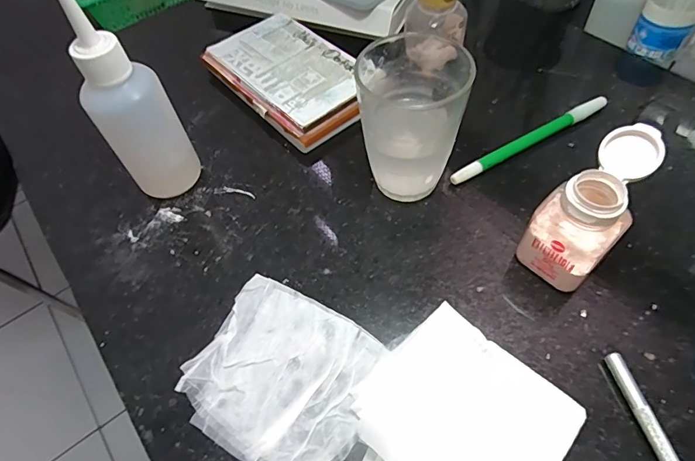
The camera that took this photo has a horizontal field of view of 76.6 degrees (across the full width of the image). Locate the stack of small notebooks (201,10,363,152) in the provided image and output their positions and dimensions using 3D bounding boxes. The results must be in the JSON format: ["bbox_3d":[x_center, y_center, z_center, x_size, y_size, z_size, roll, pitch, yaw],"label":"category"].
[{"bbox_3d":[-0.047,-0.131,0.379,0.091,0.025,0.145,-36,60,-19],"label":"stack of small notebooks"}]

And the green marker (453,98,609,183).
[{"bbox_3d":[0.138,-0.067,0.328,0.144,0.011,0.011,-28,58,-15],"label":"green marker"}]

